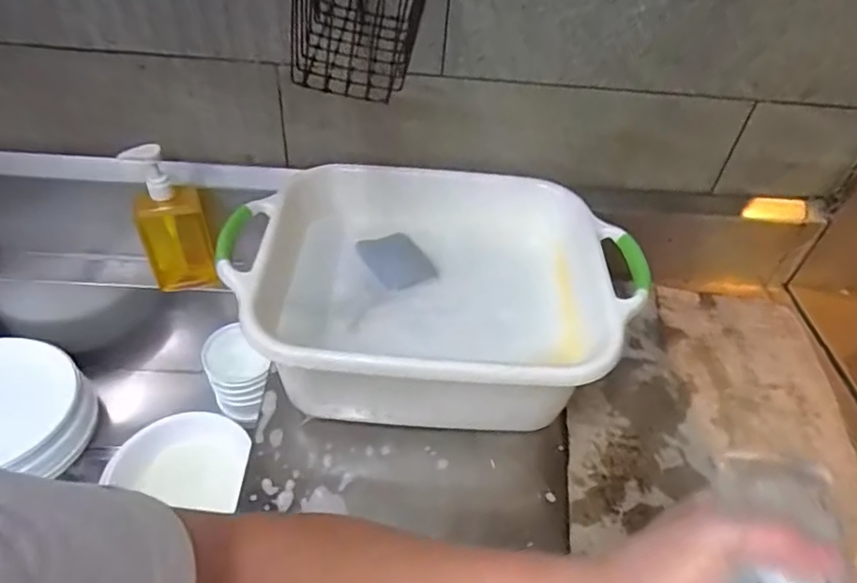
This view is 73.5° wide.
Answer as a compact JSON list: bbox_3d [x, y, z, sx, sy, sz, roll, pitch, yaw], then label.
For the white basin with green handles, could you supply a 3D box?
[{"bbox_3d":[0.005,0.011,0.717,0.457,0.165,0.332,6,44,0],"label":"white basin with green handles"}]

